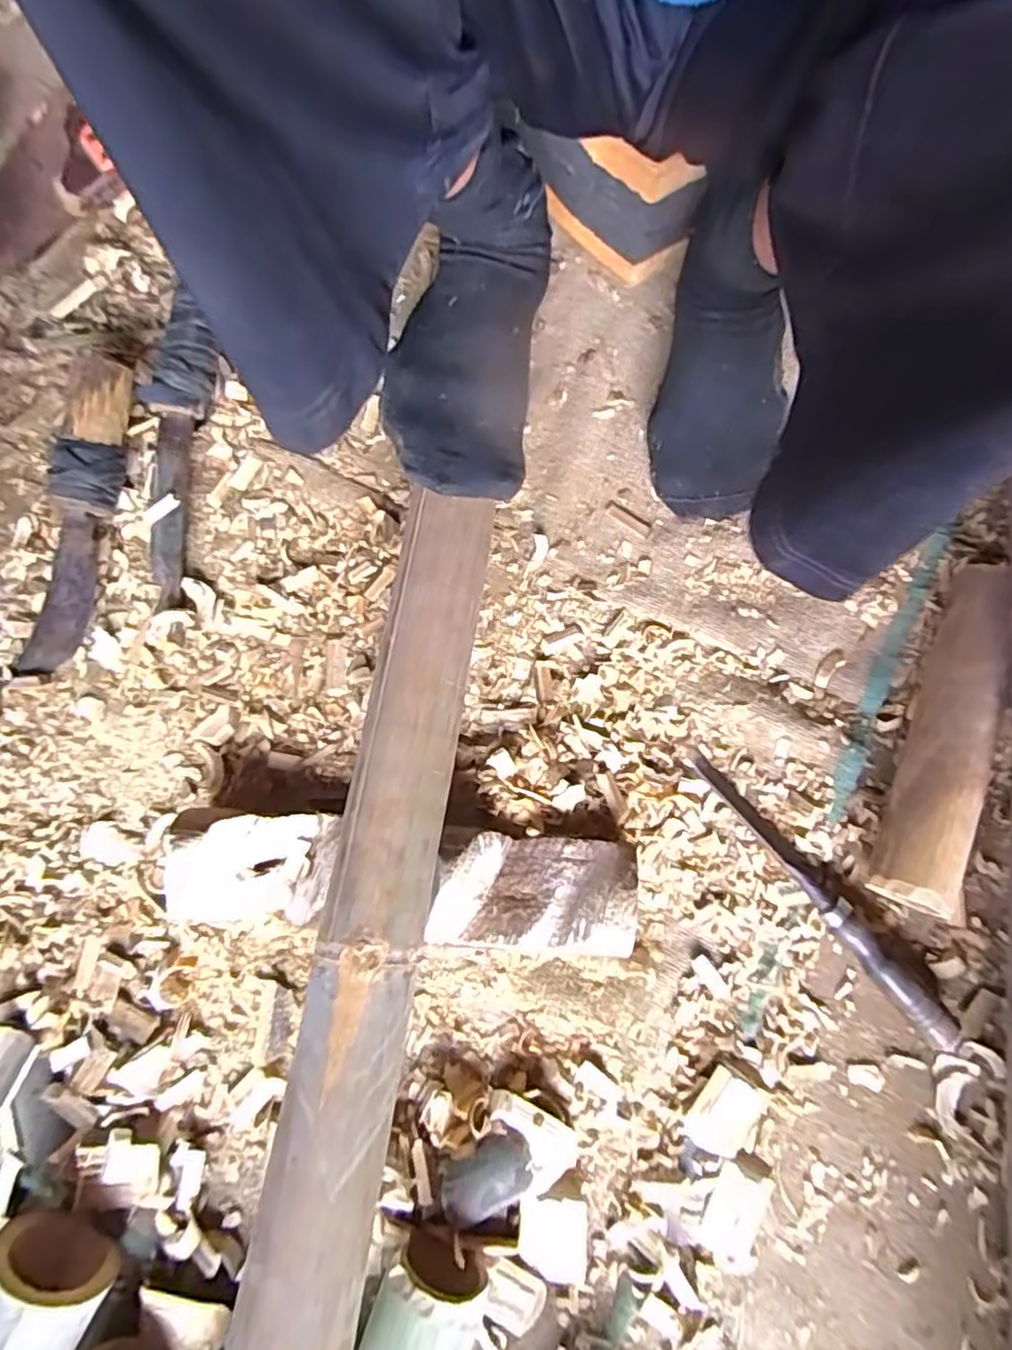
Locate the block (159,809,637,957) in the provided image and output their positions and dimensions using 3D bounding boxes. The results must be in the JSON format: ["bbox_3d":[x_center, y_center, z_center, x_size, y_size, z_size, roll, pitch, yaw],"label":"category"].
[{"bbox_3d":[-0.069,0.135,0.457,0.296,0.056,0.072,5,79,0],"label":"block"}]

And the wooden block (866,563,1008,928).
[{"bbox_3d":[0.316,0.043,0.481,0.063,0.049,0.245,22,80,4],"label":"wooden block"}]

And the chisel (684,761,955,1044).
[{"bbox_3d":[0.213,0.143,0.465,0.025,0.025,0.231,-38,82,-7],"label":"chisel"}]

